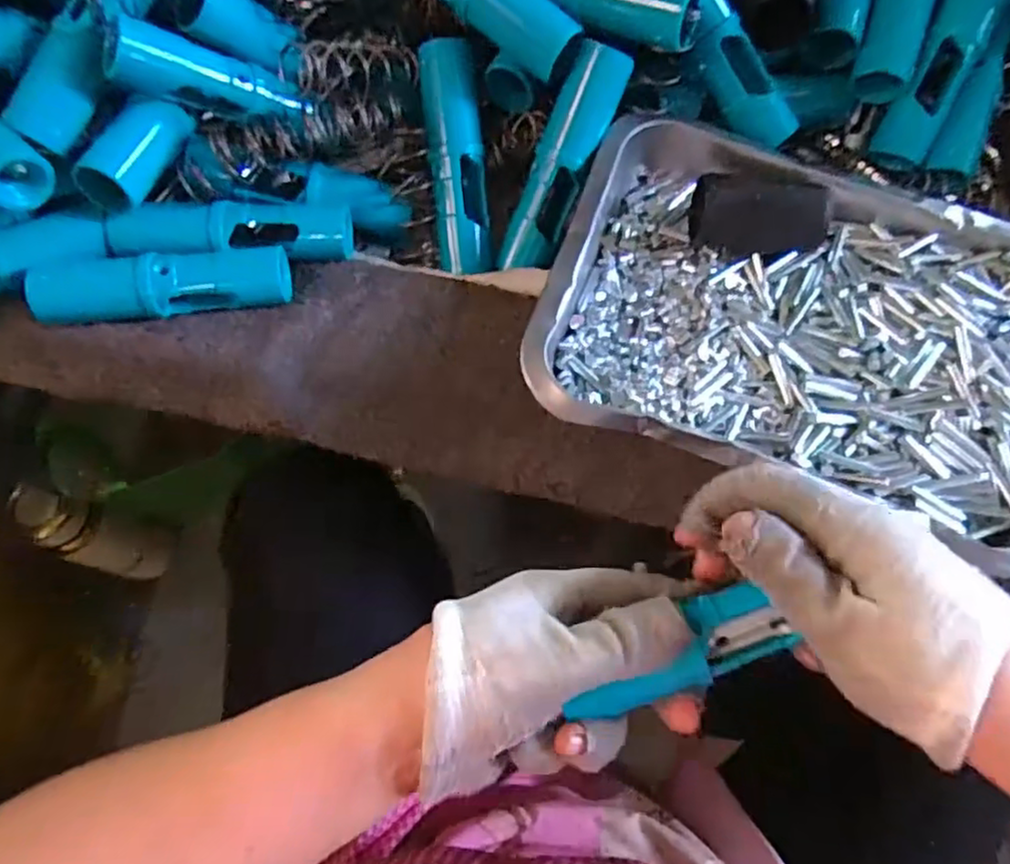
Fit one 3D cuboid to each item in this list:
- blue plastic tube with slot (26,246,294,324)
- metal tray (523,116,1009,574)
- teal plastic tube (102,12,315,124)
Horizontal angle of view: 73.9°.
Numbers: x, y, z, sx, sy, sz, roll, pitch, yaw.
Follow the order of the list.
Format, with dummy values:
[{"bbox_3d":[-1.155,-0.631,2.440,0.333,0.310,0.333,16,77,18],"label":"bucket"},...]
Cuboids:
[{"bbox_3d":[-0.170,-0.073,0.334,0.118,0.020,0.027,-8,69,-4],"label":"blue plastic tube with slot"},{"bbox_3d":[0.154,-0.065,0.332,0.249,0.032,0.190,21,70,7],"label":"metal tray"},{"bbox_3d":[-0.145,-0.174,0.333,0.093,0.027,0.024,7,67,-27],"label":"teal plastic tube"}]

